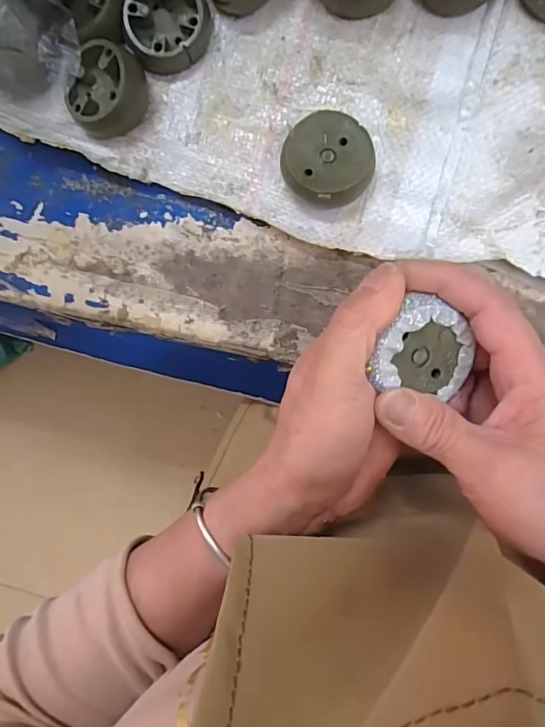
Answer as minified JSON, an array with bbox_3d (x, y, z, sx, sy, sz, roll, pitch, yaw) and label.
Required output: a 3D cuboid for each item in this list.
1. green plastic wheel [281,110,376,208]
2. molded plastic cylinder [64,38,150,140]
[{"bbox_3d":[0.033,-0.117,0.269,0.050,0.024,0.053,0,89,8],"label":"green plastic wheel"},{"bbox_3d":[-0.105,-0.171,0.289,0.052,0.020,0.044,-45,84,5],"label":"molded plastic cylinder"}]

